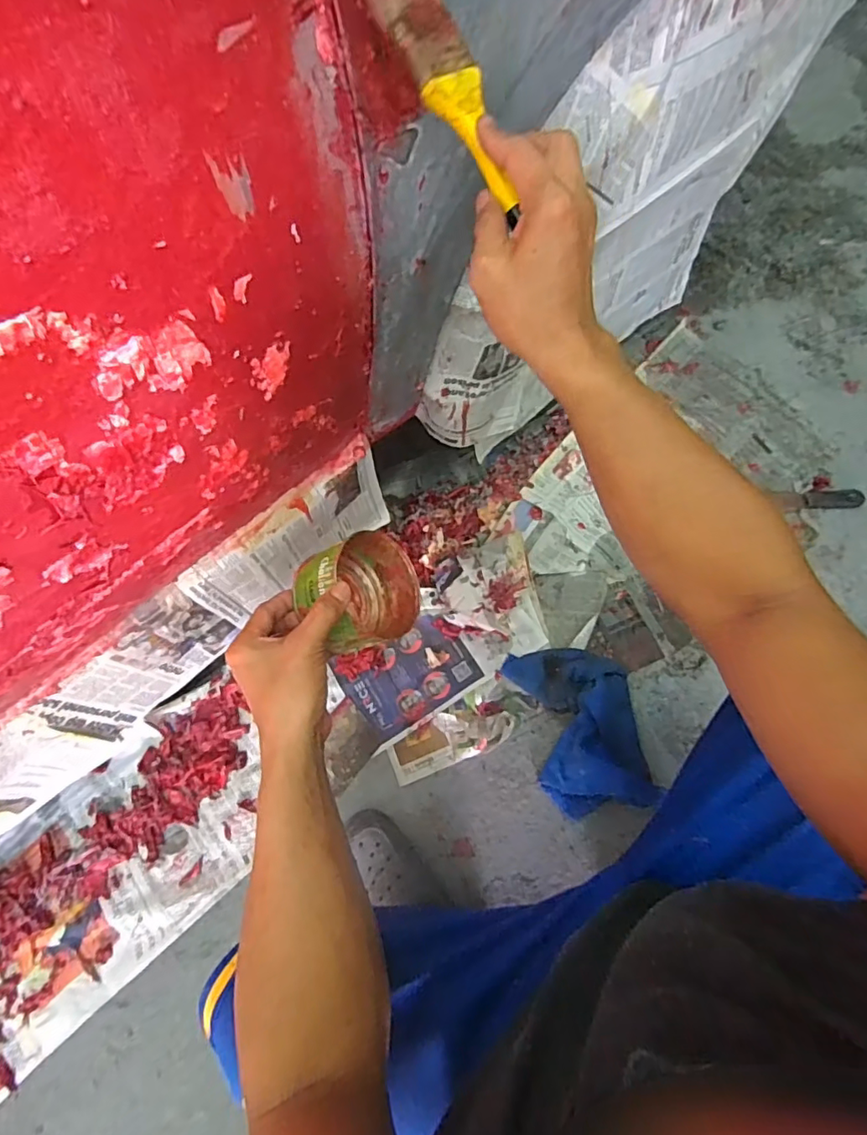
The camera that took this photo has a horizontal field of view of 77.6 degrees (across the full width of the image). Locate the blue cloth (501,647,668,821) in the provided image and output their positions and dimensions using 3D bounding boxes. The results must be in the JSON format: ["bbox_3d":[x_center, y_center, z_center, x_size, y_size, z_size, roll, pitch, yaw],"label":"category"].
[{"bbox_3d":[0.228,0.241,0.821,0.167,0.076,0.257,-16,70,-4],"label":"blue cloth"}]

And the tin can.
[{"bbox_3d":[-0.069,0.023,0.500,0.065,0.110,0.107,-11,78,34],"label":"tin can"}]

